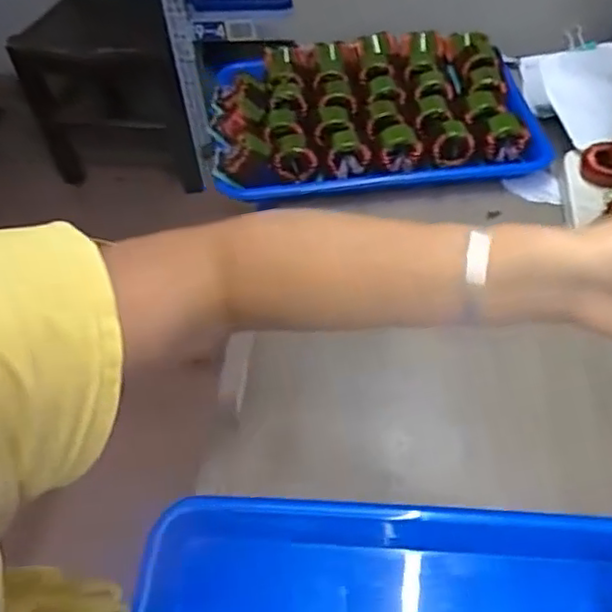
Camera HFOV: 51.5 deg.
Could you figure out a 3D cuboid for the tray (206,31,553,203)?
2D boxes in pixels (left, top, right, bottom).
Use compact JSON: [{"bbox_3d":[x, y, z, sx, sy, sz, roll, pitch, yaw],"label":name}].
[{"bbox_3d":[0.063,-0.211,0.673,0.327,0.044,0.231,-6,49,-1],"label":"tray"}]

